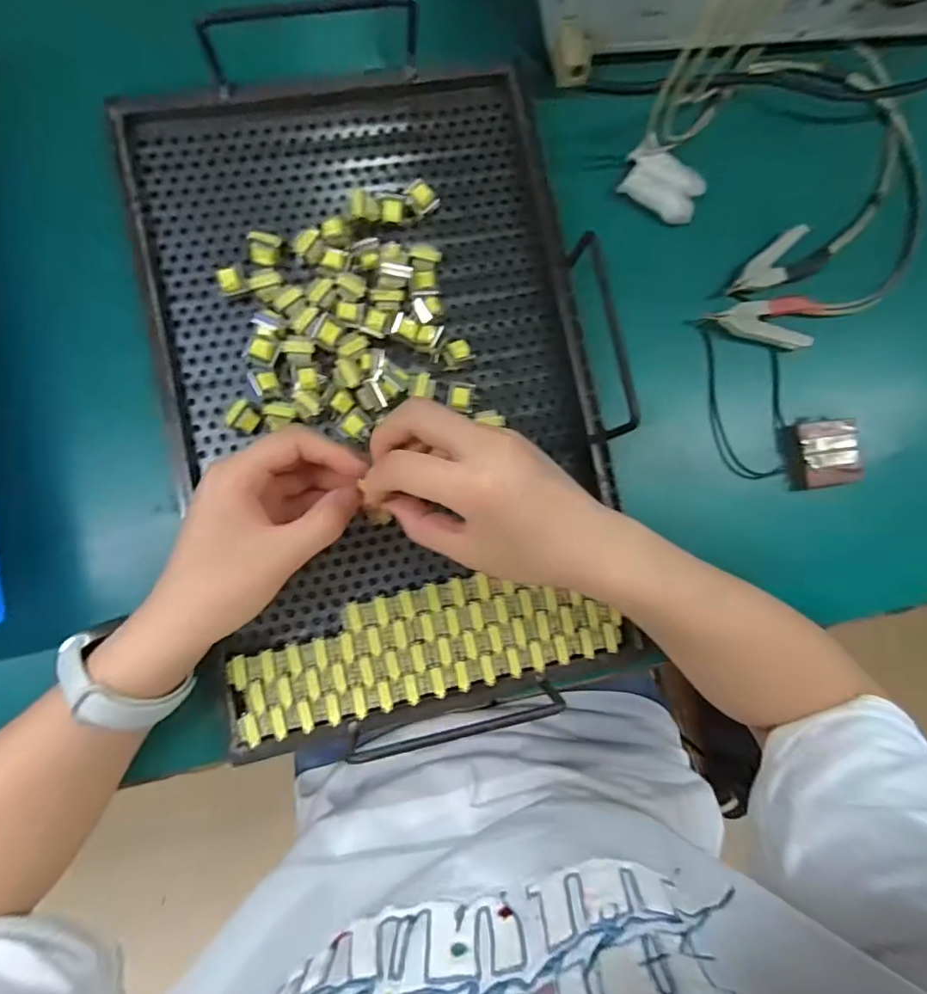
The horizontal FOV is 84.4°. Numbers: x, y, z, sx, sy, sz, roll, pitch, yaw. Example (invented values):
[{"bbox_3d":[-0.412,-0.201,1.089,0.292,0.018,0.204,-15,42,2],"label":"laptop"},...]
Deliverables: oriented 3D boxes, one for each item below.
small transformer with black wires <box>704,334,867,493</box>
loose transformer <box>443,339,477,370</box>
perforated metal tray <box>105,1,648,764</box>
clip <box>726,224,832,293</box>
[{"bbox_3d":[0.235,-0.065,0.377,0.101,0.025,0.122,-8,87,-9],"label":"small transformer with black wires"},{"bbox_3d":[-0.005,-0.094,0.342,0.019,0.016,0.016,-17,90,-8],"label":"loose transformer"},{"bbox_3d":[-0.046,-0.071,0.336,0.275,0.028,0.440,-11,87,-7],"label":"perforated metal tray"},{"bbox_3d":[0.238,-0.173,0.382,0.093,0.011,0.036,-33,92,-8],"label":"clip"}]

